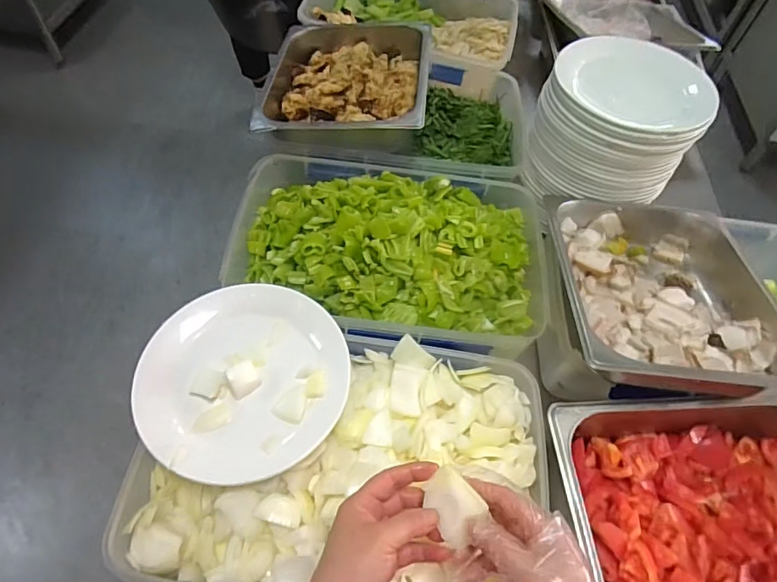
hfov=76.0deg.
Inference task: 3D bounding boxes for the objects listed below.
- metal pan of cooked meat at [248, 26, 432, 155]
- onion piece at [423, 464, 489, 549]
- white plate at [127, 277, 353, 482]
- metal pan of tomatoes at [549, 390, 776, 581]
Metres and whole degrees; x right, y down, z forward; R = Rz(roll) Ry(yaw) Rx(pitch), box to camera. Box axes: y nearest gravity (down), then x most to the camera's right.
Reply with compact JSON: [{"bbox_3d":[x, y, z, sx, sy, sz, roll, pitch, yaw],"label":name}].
[{"bbox_3d":[-0.072,-0.389,0.896,0.276,0.090,0.357,7,57,-1],"label":"metal pan of cooked meat"},{"bbox_3d":[0.053,0.177,0.411,0.040,0.021,0.054,-33,66,-23],"label":"onion piece"},{"bbox_3d":[-0.166,0.097,0.575,0.226,0.031,0.239,2,58,-3],"label":"white plate"},{"bbox_3d":[0.368,0.271,0.570,0.344,0.113,0.282,-2,58,-6],"label":"metal pan of tomatoes"}]

